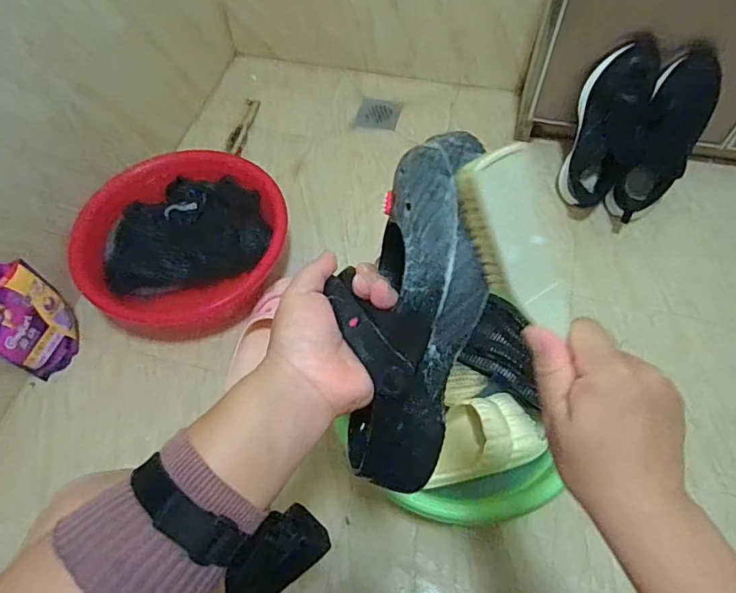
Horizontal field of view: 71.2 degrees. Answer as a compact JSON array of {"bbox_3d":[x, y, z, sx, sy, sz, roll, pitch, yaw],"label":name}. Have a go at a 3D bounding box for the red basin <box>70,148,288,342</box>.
[{"bbox_3d":[-0.325,-0.101,0.949,0.337,0.139,0.340,-1,59,2],"label":"red basin"}]

